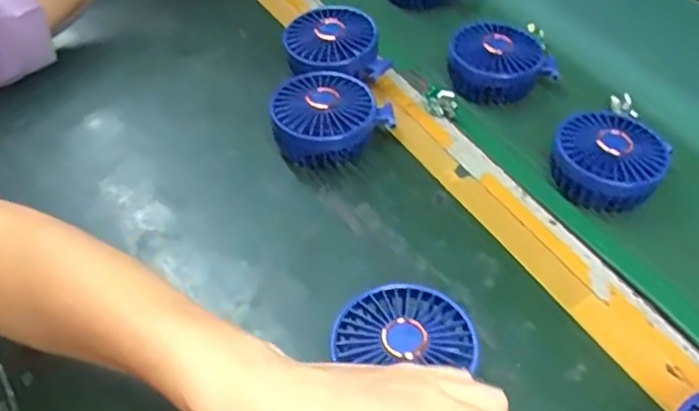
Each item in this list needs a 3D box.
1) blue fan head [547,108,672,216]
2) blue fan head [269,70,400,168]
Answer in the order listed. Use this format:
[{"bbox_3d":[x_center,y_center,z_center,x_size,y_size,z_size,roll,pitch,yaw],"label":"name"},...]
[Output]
[{"bbox_3d":[0.213,-0.040,0.512,0.088,0.035,0.095,0,49,0],"label":"blue fan head"},{"bbox_3d":[-0.016,-0.078,0.534,0.103,0.046,0.084,-13,50,-10],"label":"blue fan head"}]

